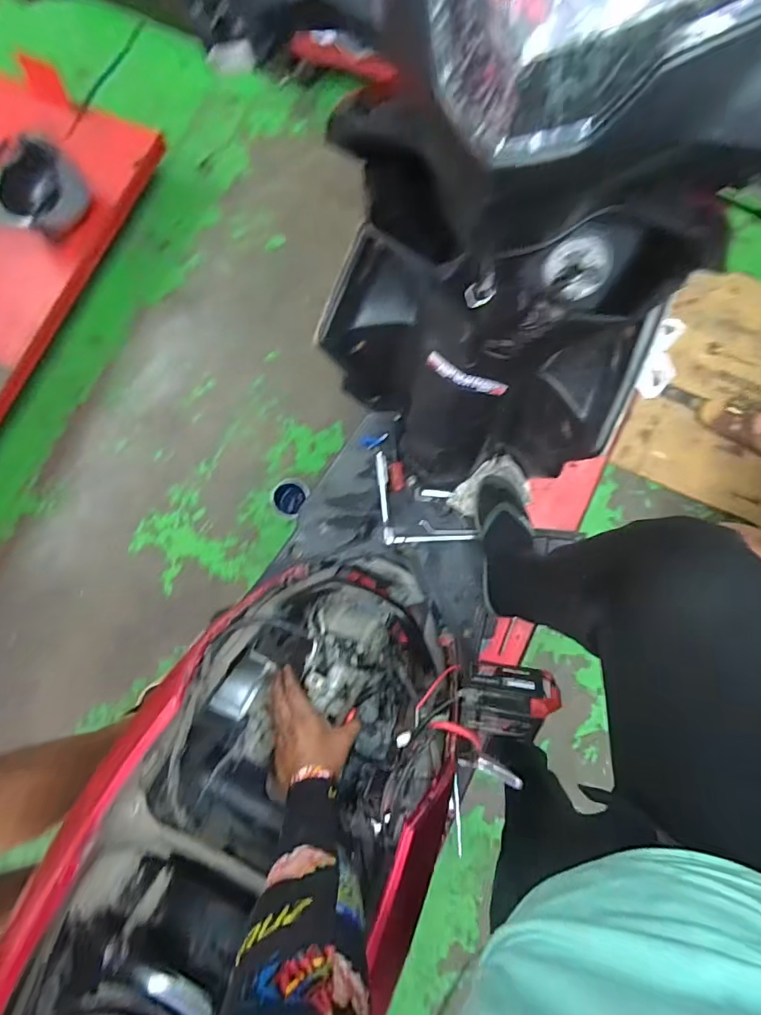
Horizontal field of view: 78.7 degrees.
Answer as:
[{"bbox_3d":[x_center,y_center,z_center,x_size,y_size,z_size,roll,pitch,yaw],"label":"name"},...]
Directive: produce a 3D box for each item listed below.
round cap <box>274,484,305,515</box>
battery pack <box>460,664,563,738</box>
[{"bbox_3d":[-0.259,-0.025,1.319,0.012,0.096,0.083,34,96,47],"label":"round cap"},{"bbox_3d":[0.180,0.273,0.653,0.131,0.068,0.096,1,80,3],"label":"battery pack"}]

